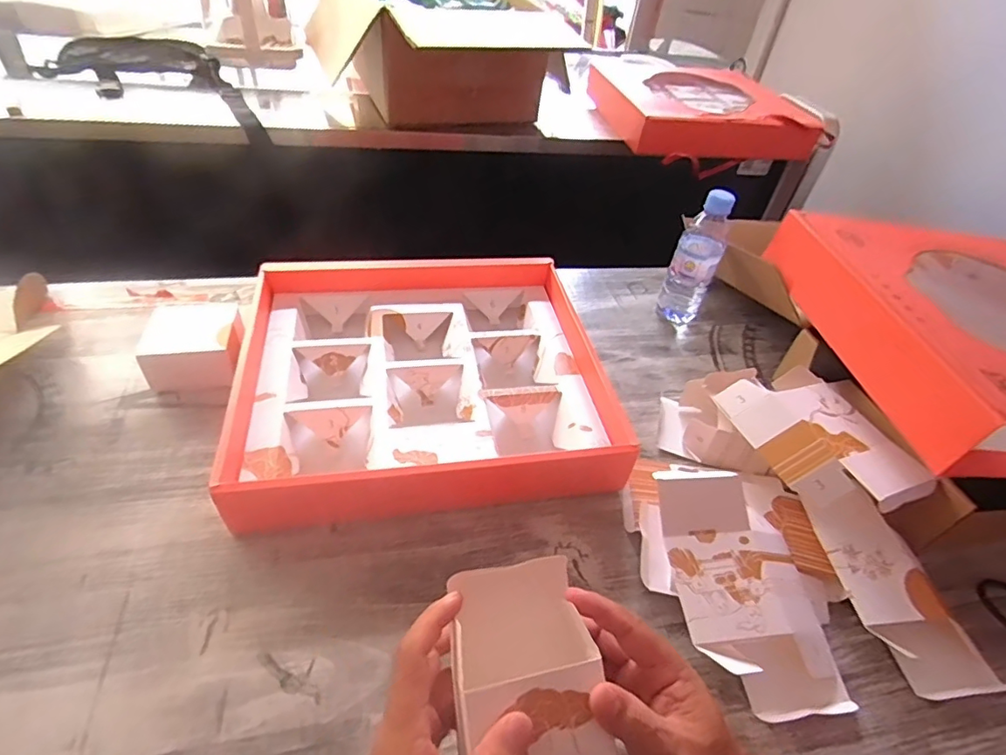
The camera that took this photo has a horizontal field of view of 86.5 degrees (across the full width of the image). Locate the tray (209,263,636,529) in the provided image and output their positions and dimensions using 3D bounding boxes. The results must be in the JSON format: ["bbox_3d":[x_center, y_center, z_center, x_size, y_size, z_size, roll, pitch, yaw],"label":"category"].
[{"bbox_3d":[-0.087,-0.015,0.607,0.362,0.066,0.353,-3,44,-11],"label":"tray"}]

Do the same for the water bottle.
[{"bbox_3d":[0.262,-0.160,0.724,0.058,0.186,0.059,25,46,15],"label":"water bottle"}]

